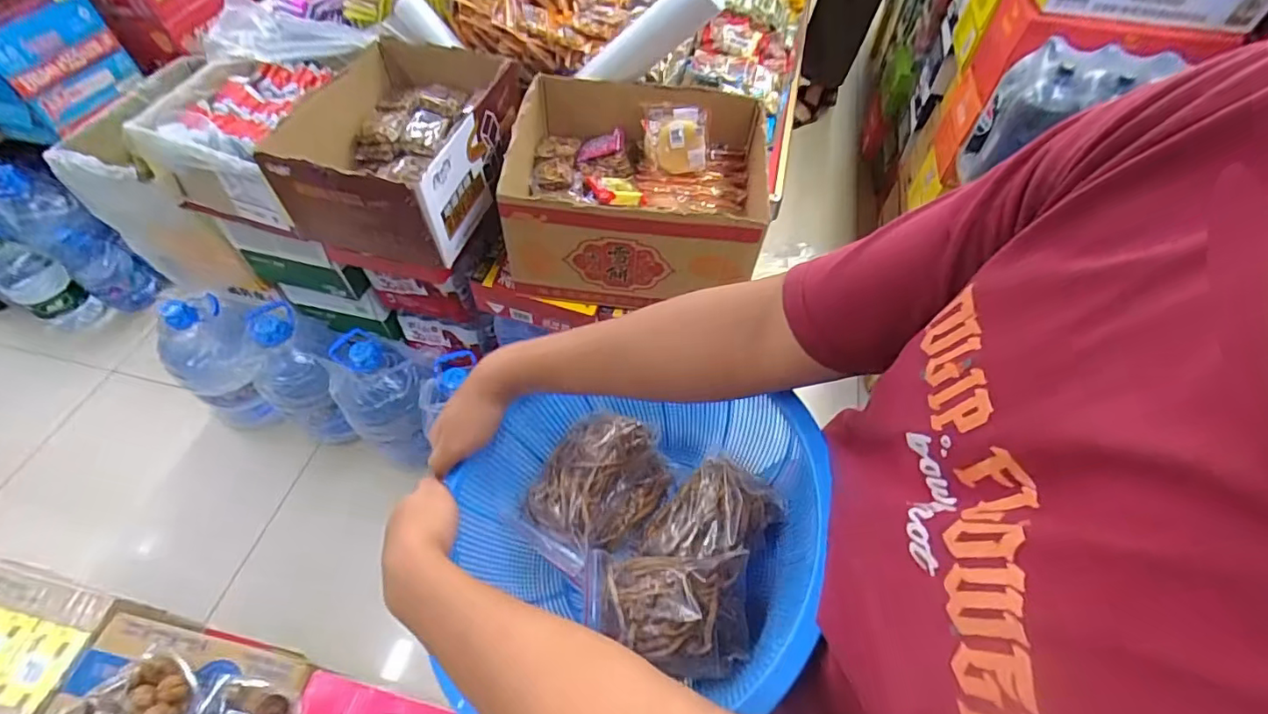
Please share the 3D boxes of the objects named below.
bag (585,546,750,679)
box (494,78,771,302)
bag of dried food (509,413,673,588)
[{"bbox_3d":[0.016,0.222,0.467,0.165,0.043,0.105,-15,52,29],"label":"bag"},{"bbox_3d":[0.008,-0.328,1.084,0.455,0.234,0.391,7,55,3],"label":"box"},{"bbox_3d":[-0.042,0.123,0.531,0.110,0.064,0.141,38,62,23],"label":"bag of dried food"}]

